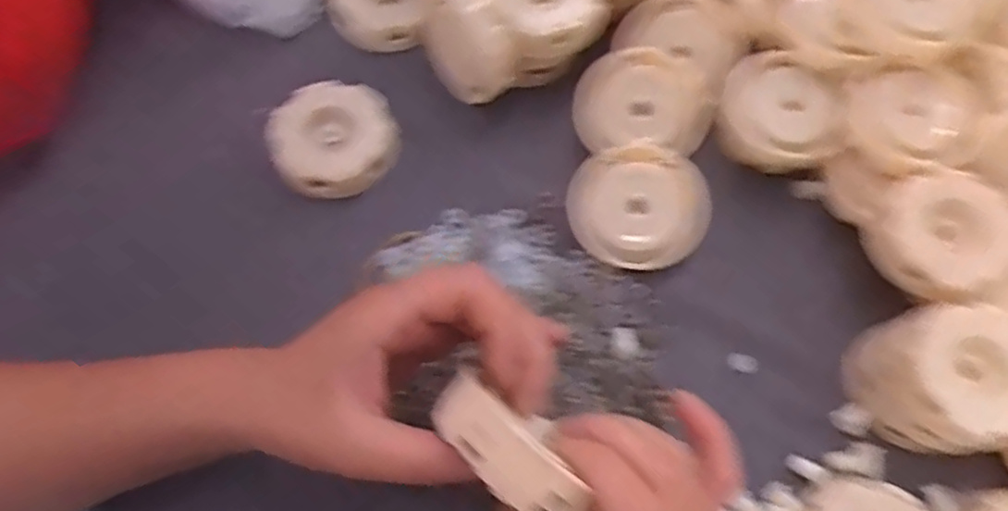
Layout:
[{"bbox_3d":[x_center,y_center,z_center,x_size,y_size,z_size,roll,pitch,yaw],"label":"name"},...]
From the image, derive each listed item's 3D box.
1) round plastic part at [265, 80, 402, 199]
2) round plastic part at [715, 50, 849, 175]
[{"bbox_3d":[-0.101,-0.069,0.410,0.072,0.030,0.067,1,71,-2],"label":"round plastic part"},{"bbox_3d":[0.159,-0.086,0.408,0.066,0.031,0.064,1,71,-2],"label":"round plastic part"}]

